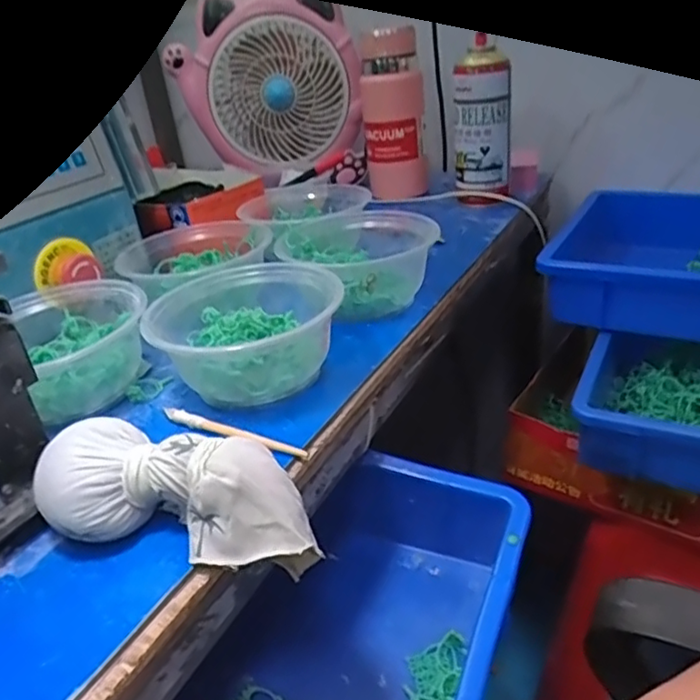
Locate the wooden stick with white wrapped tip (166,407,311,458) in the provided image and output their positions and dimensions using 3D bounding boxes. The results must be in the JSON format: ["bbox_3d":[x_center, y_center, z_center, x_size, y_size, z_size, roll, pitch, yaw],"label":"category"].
[{"bbox_3d":[-0.075,0.051,0.385,0.109,0.008,0.008,10,32,28],"label":"wooden stick with white wrapped tip"}]

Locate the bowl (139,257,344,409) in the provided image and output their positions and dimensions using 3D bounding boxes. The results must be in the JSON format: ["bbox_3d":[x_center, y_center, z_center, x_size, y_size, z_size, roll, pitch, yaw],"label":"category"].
[{"bbox_3d":[-0.070,-0.019,0.450,0.131,0.056,0.148,-6,28,2],"label":"bowl"}]

